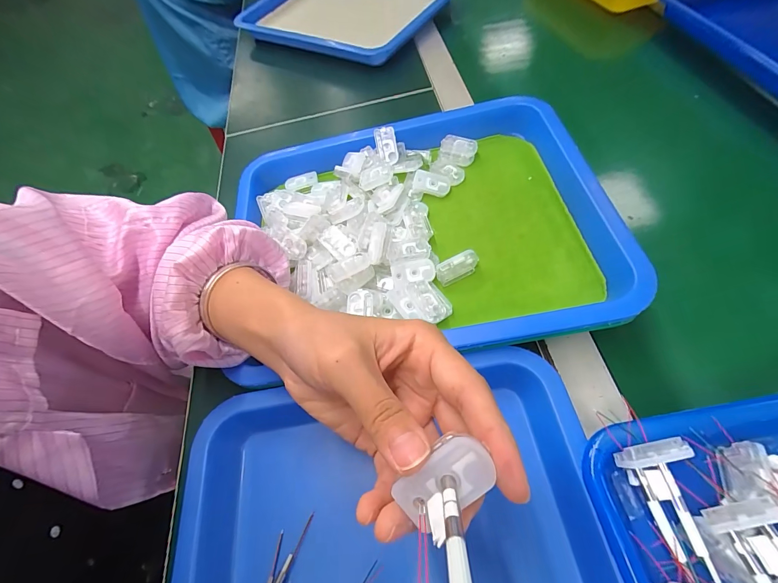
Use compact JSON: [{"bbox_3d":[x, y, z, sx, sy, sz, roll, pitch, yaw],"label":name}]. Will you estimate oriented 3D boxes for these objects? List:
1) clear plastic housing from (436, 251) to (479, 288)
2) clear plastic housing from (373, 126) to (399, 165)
[{"bbox_3d":[0.059,-0.020,0.292,0.037,0.021,0.012,-24,59,-5],"label":"clear plastic housing"},{"bbox_3d":[-0.002,-0.153,0.363,0.022,0.015,0.037,-10,99,-6],"label":"clear plastic housing"}]

